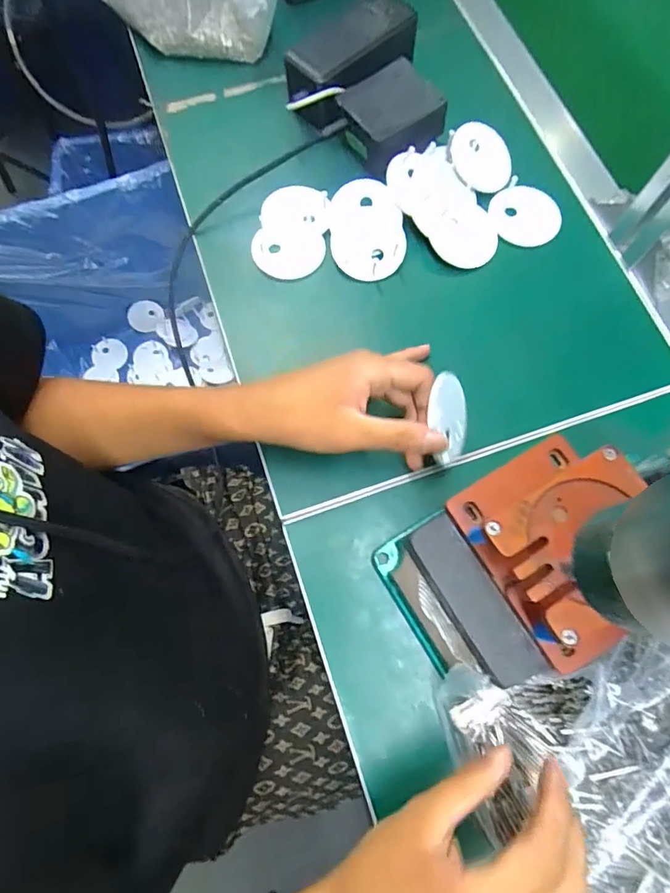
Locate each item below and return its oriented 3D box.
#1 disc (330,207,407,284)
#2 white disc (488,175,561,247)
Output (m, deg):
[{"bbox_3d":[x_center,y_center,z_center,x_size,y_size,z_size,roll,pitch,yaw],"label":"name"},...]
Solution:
[{"bbox_3d":[0.028,-0.173,0.401,0.060,0.009,0.059,0,93,6],"label":"disc"},{"bbox_3d":[0.169,-0.205,0.419,0.066,0.006,0.061,2,76,-8],"label":"white disc"}]

